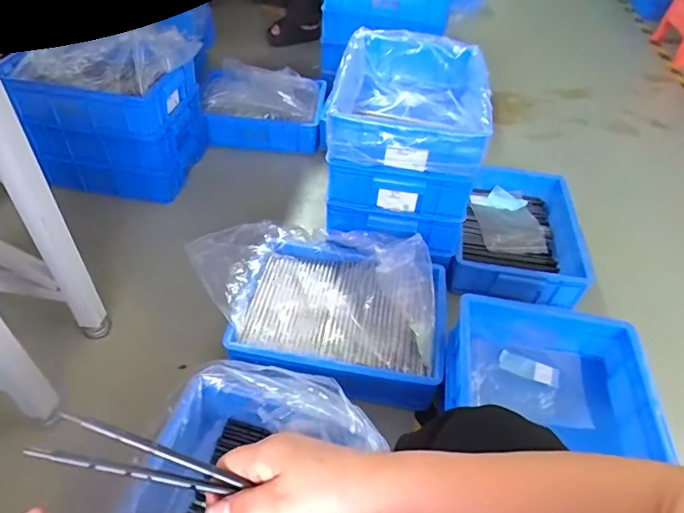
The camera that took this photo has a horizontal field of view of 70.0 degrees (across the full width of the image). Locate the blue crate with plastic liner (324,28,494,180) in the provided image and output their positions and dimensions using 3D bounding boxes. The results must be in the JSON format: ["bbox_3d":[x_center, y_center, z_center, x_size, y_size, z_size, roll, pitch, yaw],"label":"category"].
[{"bbox_3d":[0.163,-0.371,1.138,0.326,0.131,0.514,10,45,5],"label":"blue crate with plastic liner"}]

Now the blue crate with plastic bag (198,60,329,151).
[{"bbox_3d":[-0.259,-0.523,1.671,0.396,0.168,0.337,1,45,-4],"label":"blue crate with plastic bag"}]

